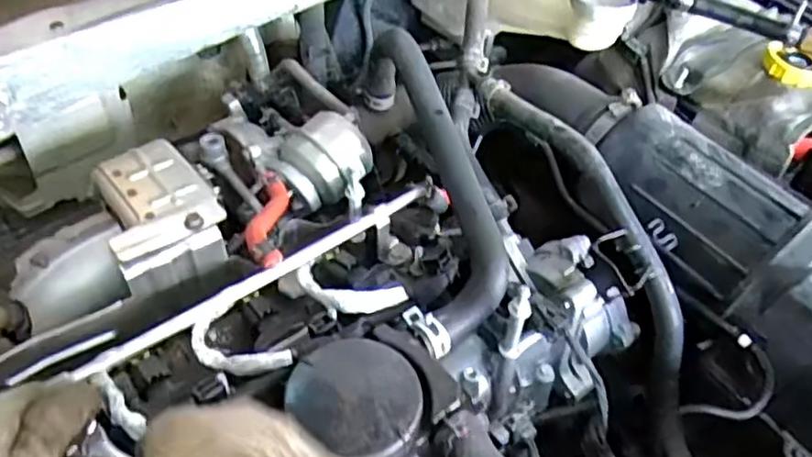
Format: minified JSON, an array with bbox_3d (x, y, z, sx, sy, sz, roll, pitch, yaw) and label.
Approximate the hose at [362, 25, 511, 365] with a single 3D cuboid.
[{"bbox_3d":[0.022,-0.039,0.504,0.067,0.084,0.281,-3,50,-8],"label":"hose"}]

